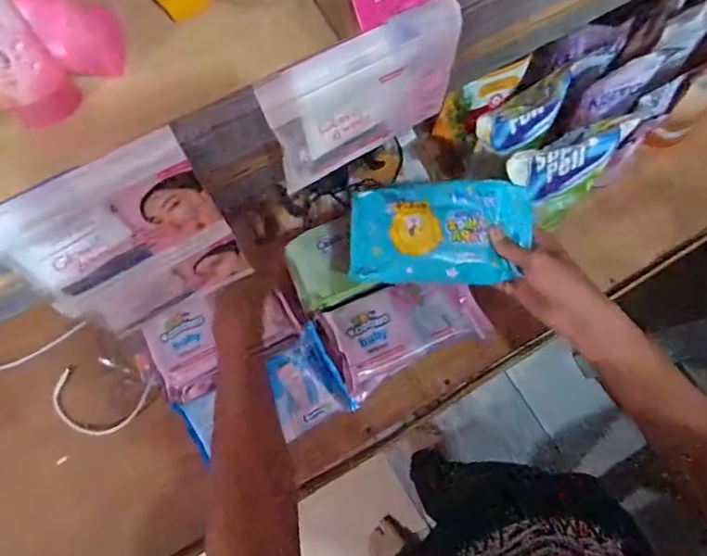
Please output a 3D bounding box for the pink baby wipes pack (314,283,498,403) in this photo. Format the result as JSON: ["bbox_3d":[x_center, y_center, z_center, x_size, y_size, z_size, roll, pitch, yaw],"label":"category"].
[{"bbox_3d":[0.064,0.057,0.637,0.177,0.046,0.099,-24,77,-6],"label":"pink baby wipes pack"}]

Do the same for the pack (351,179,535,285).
[{"bbox_3d":[0.093,-0.045,0.556,0.187,0.029,0.103,-5,75,-1],"label":"pack"}]

